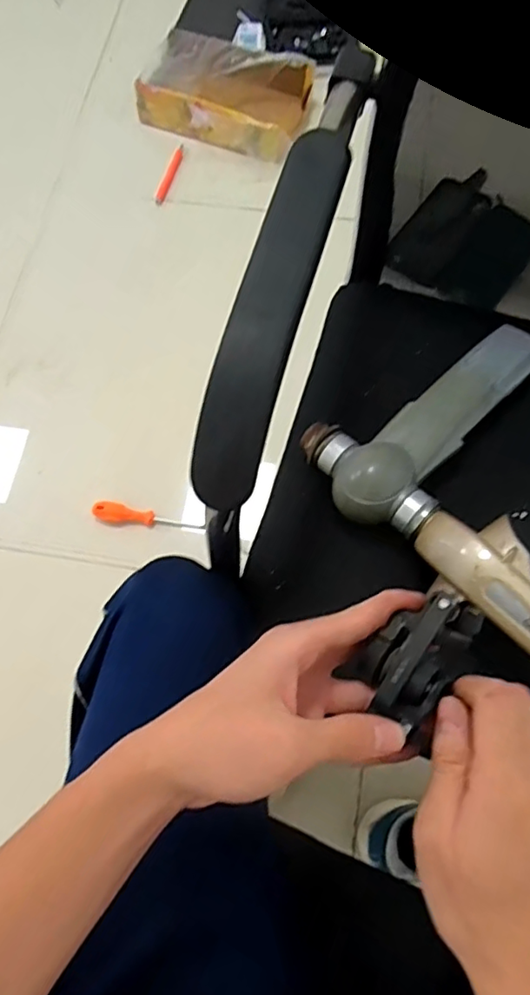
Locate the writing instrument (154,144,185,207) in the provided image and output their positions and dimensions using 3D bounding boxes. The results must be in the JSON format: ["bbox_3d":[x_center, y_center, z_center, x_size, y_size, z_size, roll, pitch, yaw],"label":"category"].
[{"bbox_3d":[-0.215,-0.727,1.311,0.025,0.020,0.192,13,72,6],"label":"writing instrument"}]

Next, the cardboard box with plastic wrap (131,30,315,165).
[{"bbox_3d":[-0.094,-0.938,1.333,0.364,0.072,0.282,22,73,9],"label":"cardboard box with plastic wrap"}]

